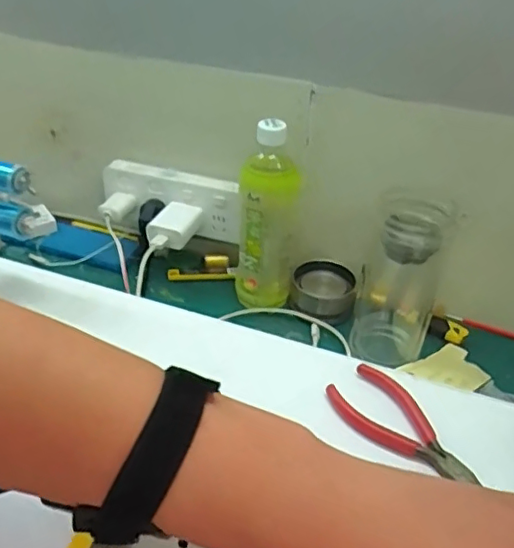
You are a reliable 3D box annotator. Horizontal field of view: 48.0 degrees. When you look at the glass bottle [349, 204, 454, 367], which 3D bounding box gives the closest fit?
[{"bbox_3d":[0.150,0.001,0.599,0.077,0.171,0.095,12,38,12],"label":"glass bottle"}]

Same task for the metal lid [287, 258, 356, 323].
[{"bbox_3d":[0.078,0.016,0.681,0.072,0.032,0.069,8,37,6],"label":"metal lid"}]

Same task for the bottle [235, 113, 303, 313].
[{"bbox_3d":[0.011,-0.061,0.639,0.063,0.210,0.059,0,37,-4],"label":"bottle"}]

